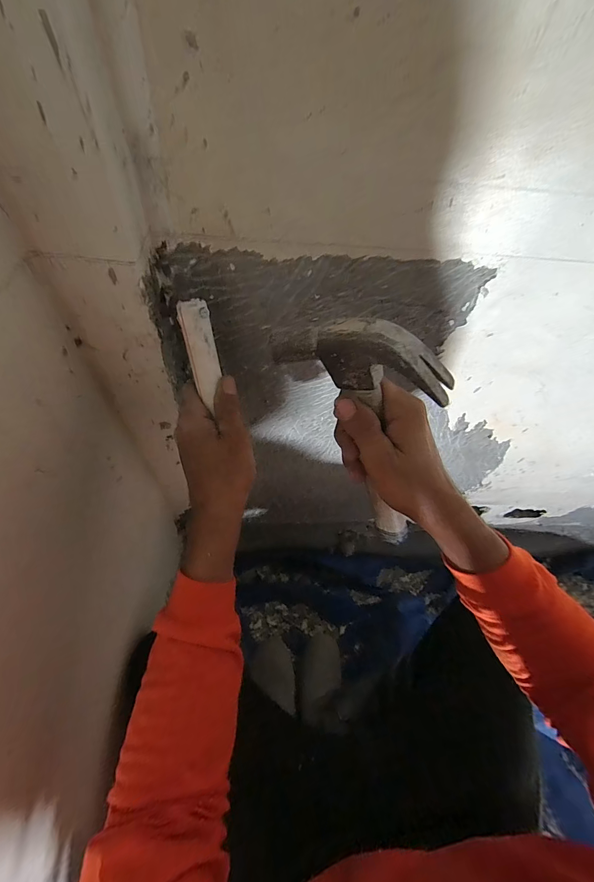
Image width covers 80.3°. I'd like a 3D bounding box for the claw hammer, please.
[{"bbox_3d":[0.069,0.011,0.311,0.121,0.244,0.032,16,51,36],"label":"claw hammer"}]

